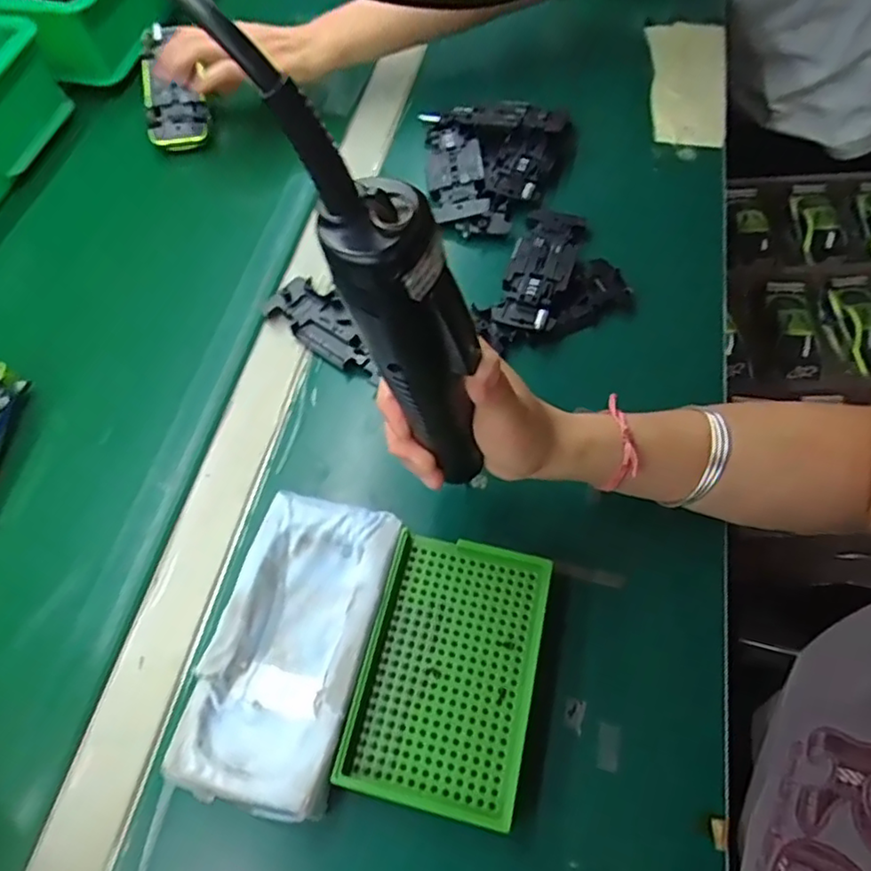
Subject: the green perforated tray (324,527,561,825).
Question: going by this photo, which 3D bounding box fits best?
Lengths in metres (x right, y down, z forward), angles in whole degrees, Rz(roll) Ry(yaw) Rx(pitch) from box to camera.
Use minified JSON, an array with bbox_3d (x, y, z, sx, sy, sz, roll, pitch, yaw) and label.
[{"bbox_3d":[0.008,0.123,0.340,0.090,0.018,0.136,12,62,8],"label":"green perforated tray"}]

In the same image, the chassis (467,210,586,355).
[{"bbox_3d":[0.077,-0.124,0.484,0.055,0.018,0.134,22,63,13],"label":"chassis"}]

